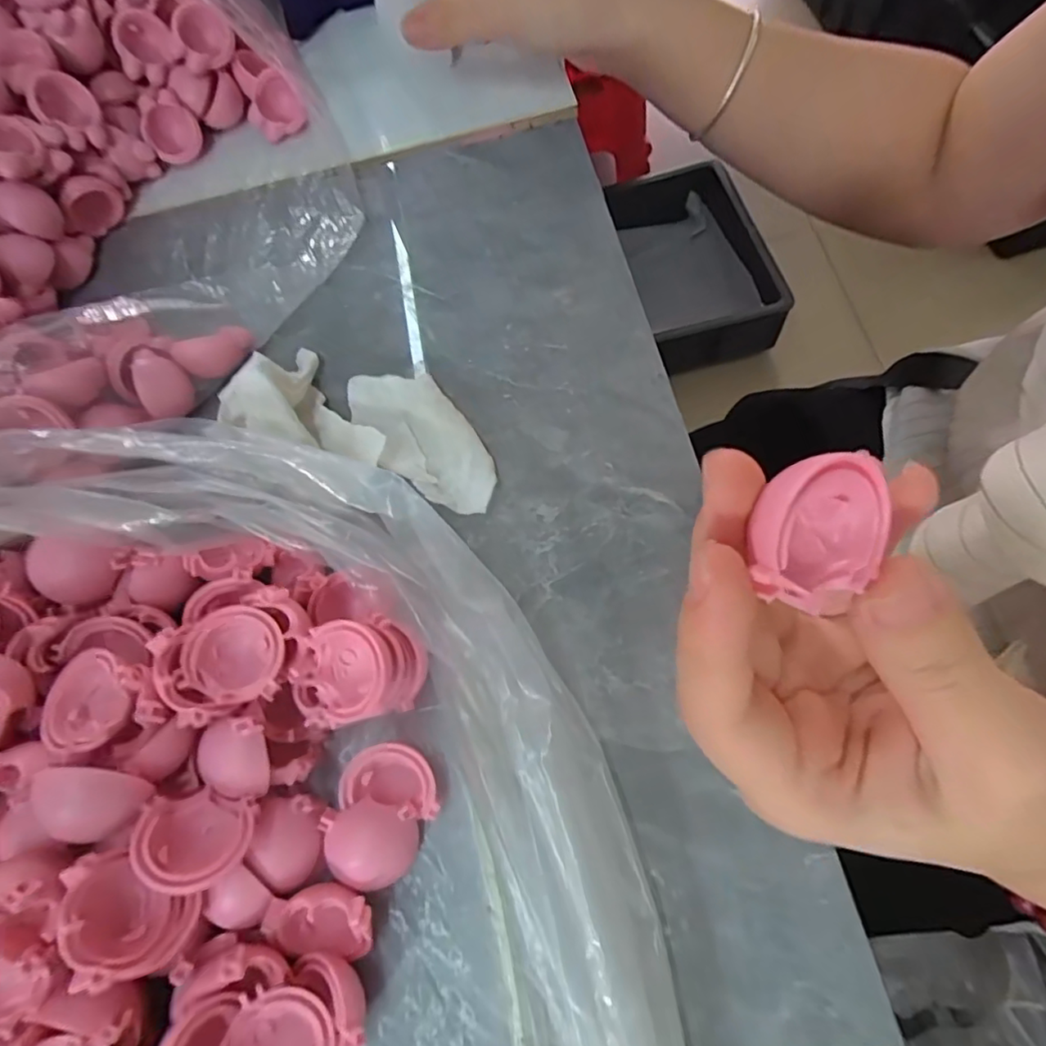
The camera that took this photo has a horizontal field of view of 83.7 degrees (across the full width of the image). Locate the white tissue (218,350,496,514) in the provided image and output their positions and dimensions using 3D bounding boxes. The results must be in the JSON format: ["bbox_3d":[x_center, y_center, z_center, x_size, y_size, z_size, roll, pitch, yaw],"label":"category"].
[{"bbox_3d":[-0.061,-0.045,0.238,0.108,0.028,0.049,14,69,13],"label":"white tissue"}]

